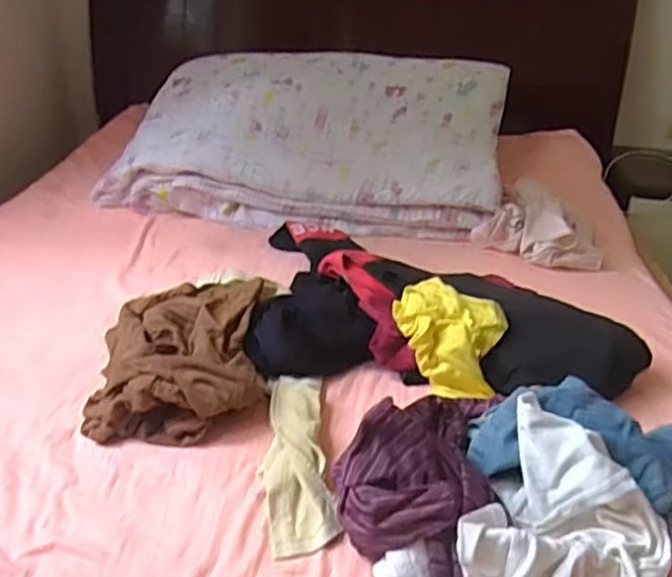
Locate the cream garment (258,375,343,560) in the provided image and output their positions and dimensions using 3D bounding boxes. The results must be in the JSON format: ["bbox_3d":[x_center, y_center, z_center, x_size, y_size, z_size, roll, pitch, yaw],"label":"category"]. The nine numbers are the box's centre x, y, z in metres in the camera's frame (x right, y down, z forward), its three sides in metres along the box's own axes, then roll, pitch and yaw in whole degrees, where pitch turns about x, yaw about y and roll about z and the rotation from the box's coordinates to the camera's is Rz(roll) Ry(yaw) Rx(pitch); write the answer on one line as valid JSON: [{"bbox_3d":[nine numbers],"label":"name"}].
[{"bbox_3d":[-0.048,0.192,0.804,0.077,0.030,0.280,-1,28,-6],"label":"cream garment"}]

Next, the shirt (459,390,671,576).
[{"bbox_3d":[0.215,0.239,0.627,0.177,0.118,0.214,19,32,28],"label":"shirt"}]

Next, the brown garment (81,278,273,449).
[{"bbox_3d":[-0.213,0.092,0.930,0.226,0.090,0.296,1,28,-2],"label":"brown garment"}]

